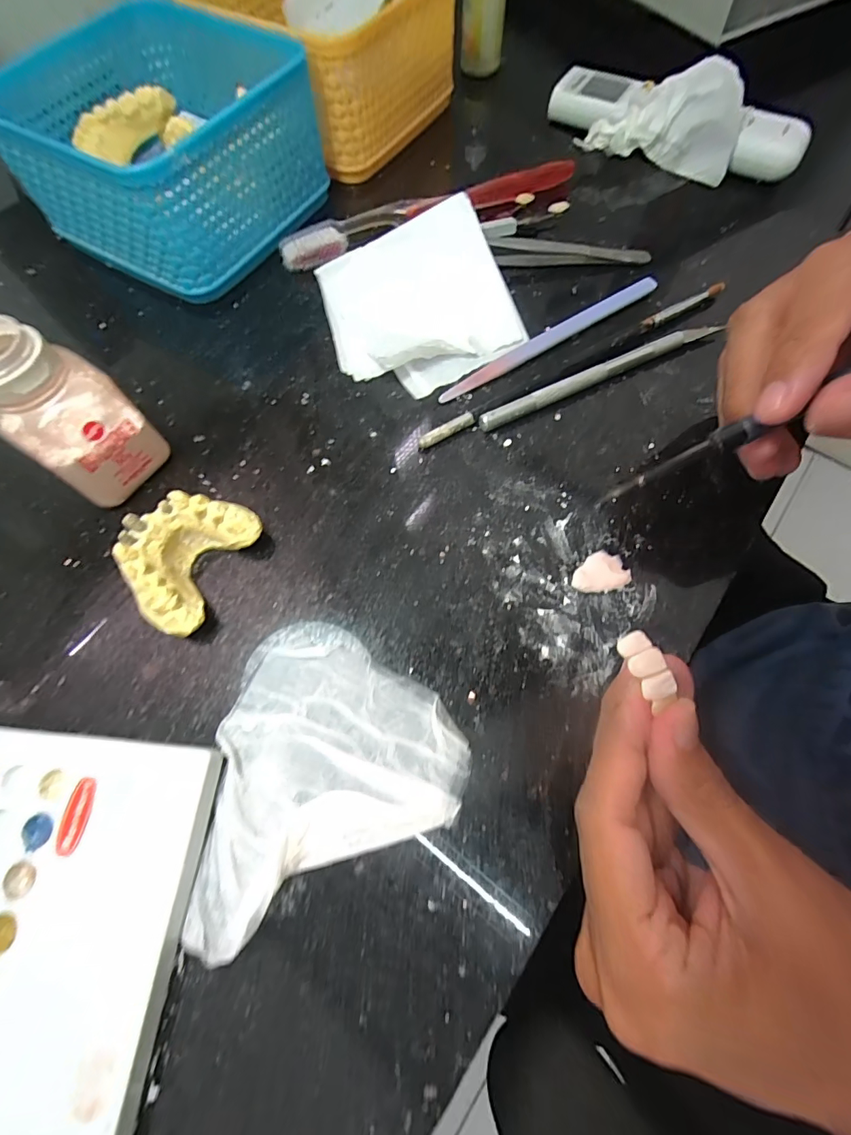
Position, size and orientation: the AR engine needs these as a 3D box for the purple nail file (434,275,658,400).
[{"bbox_3d":[0.067,-0.120,0.230,0.138,0.004,0.009,-31,72,-12],"label":"purple nail file"}]

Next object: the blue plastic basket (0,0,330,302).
[{"bbox_3d":[-0.141,-0.232,0.247,0.130,0.064,0.139,28,71,10],"label":"blue plastic basket"}]

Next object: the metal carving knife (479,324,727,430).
[{"bbox_3d":[0.087,-0.096,0.220,0.134,0.009,0.008,-25,70,-10],"label":"metal carving knife"}]

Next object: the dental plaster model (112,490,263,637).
[{"bbox_3d":[-0.096,-0.004,0.177,0.037,0.026,0.055,23,70,9],"label":"dental plaster model"}]

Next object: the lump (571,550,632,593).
[{"bbox_3d":[0.072,0.002,0.184,0.023,0.004,0.017,-23,70,-9],"label":"lump"}]

